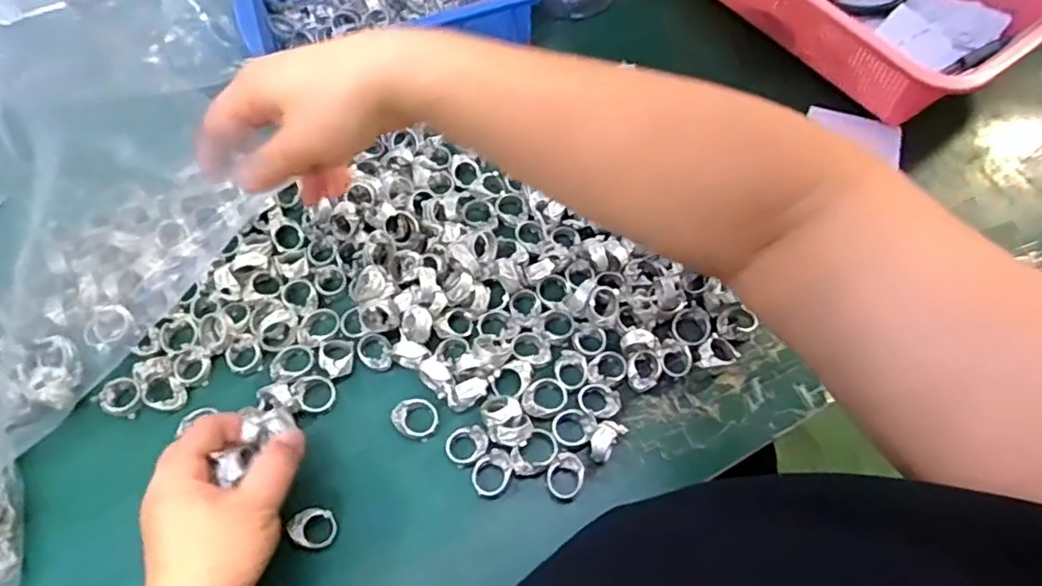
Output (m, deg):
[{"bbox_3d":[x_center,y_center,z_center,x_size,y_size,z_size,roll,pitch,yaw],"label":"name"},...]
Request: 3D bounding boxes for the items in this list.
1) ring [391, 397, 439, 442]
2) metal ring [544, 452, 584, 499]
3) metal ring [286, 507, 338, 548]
[{"bbox_3d":[-0.071,0.086,0.424,0.030,0.014,0.026,35,68,16],"label":"ring"},{"bbox_3d":[0.028,0.117,0.401,0.025,0.007,0.028,-4,63,-2],"label":"metal ring"},{"bbox_3d":[-0.127,0.144,0.382,0.026,0.005,0.025,5,74,-16],"label":"metal ring"}]

